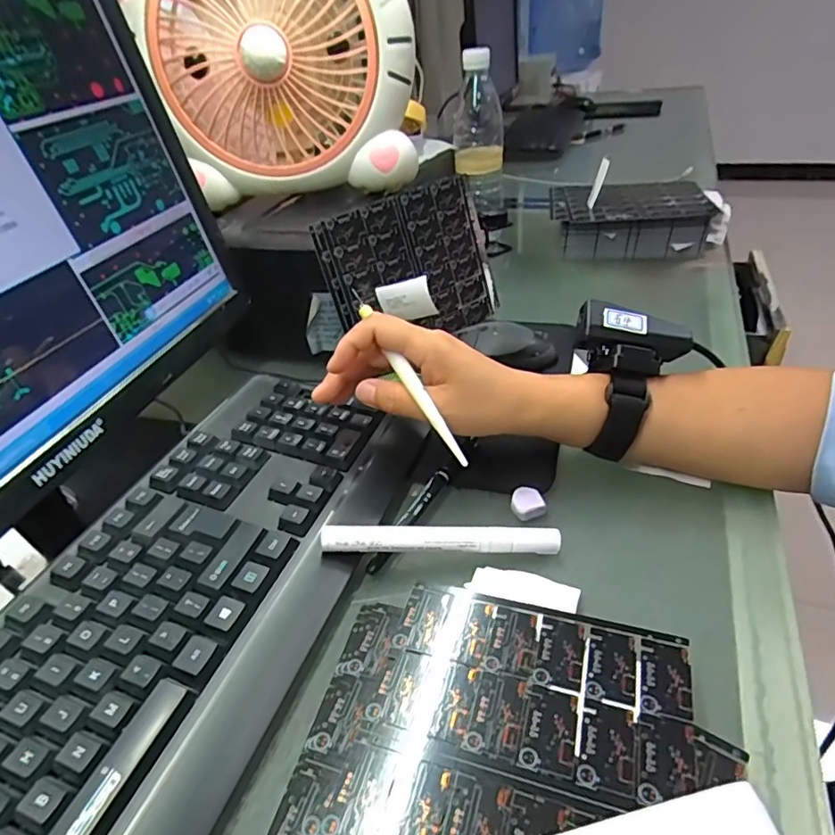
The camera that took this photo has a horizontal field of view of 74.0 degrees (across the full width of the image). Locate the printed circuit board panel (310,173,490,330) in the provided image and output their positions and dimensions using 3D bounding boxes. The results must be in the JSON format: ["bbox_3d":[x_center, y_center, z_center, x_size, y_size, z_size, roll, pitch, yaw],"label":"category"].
[{"bbox_3d":[-0.004,-0.139,0.531,0.174,0.142,0.009,-33,26,-30],"label":"printed circuit board panel"}]

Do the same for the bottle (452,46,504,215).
[{"bbox_3d":[0.079,-0.370,0.726,0.063,0.185,0.054,-1,36,8],"label":"bottle"}]

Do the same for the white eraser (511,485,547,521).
[{"bbox_3d":[0.072,0.056,0.367,0.020,0.007,0.021,-16,37,-13],"label":"white eraser"}]

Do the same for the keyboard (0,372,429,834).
[{"bbox_3d":[-0.140,0.113,0.290,0.151,0.030,0.416,8,38,19],"label":"keyboard"}]

